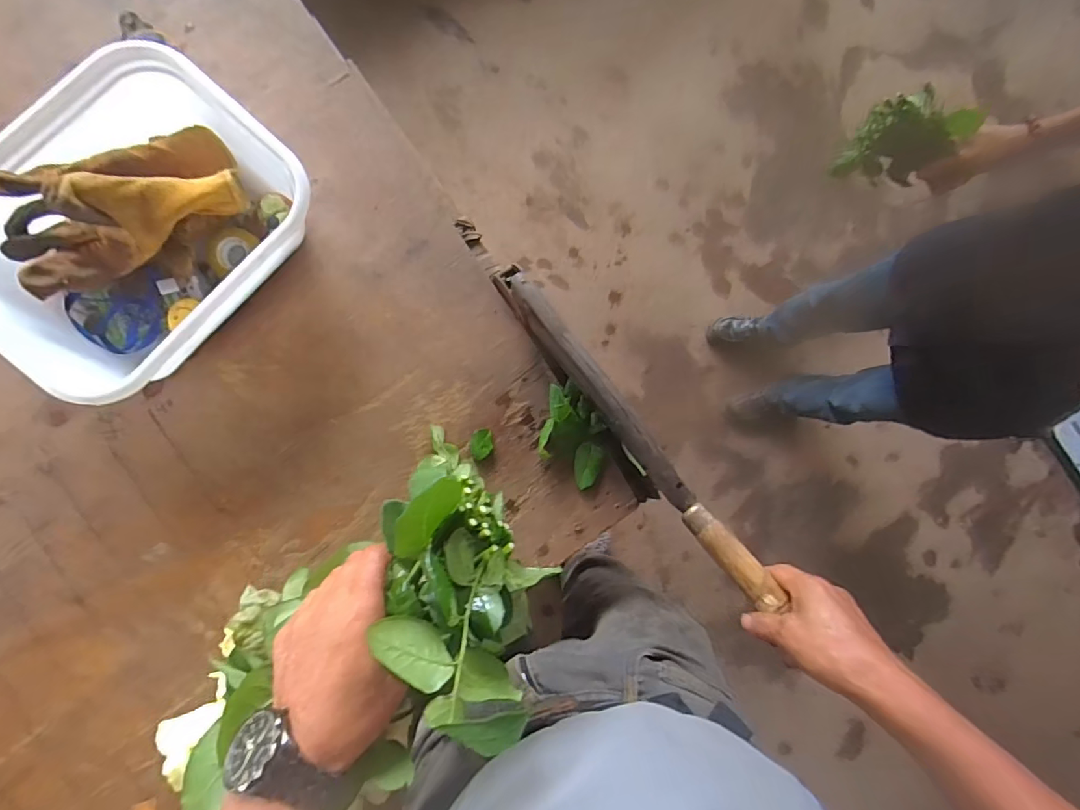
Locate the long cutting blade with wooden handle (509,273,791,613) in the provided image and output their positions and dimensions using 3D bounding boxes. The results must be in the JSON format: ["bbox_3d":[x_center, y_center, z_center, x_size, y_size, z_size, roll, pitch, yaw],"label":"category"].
[{"bbox_3d":[0.094,0.025,0.528,0.026,0.058,0.397,-35,79,-9],"label":"long cutting blade with wooden handle"}]

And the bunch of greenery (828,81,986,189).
[{"bbox_3d":[0.438,-0.323,0.620,0.083,0.142,0.085,-14,86,-6],"label":"bunch of greenery"}]

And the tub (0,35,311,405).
[{"bbox_3d":[-0.393,-0.170,0.510,0.239,0.095,0.301,42,83,-2],"label":"tub"}]

